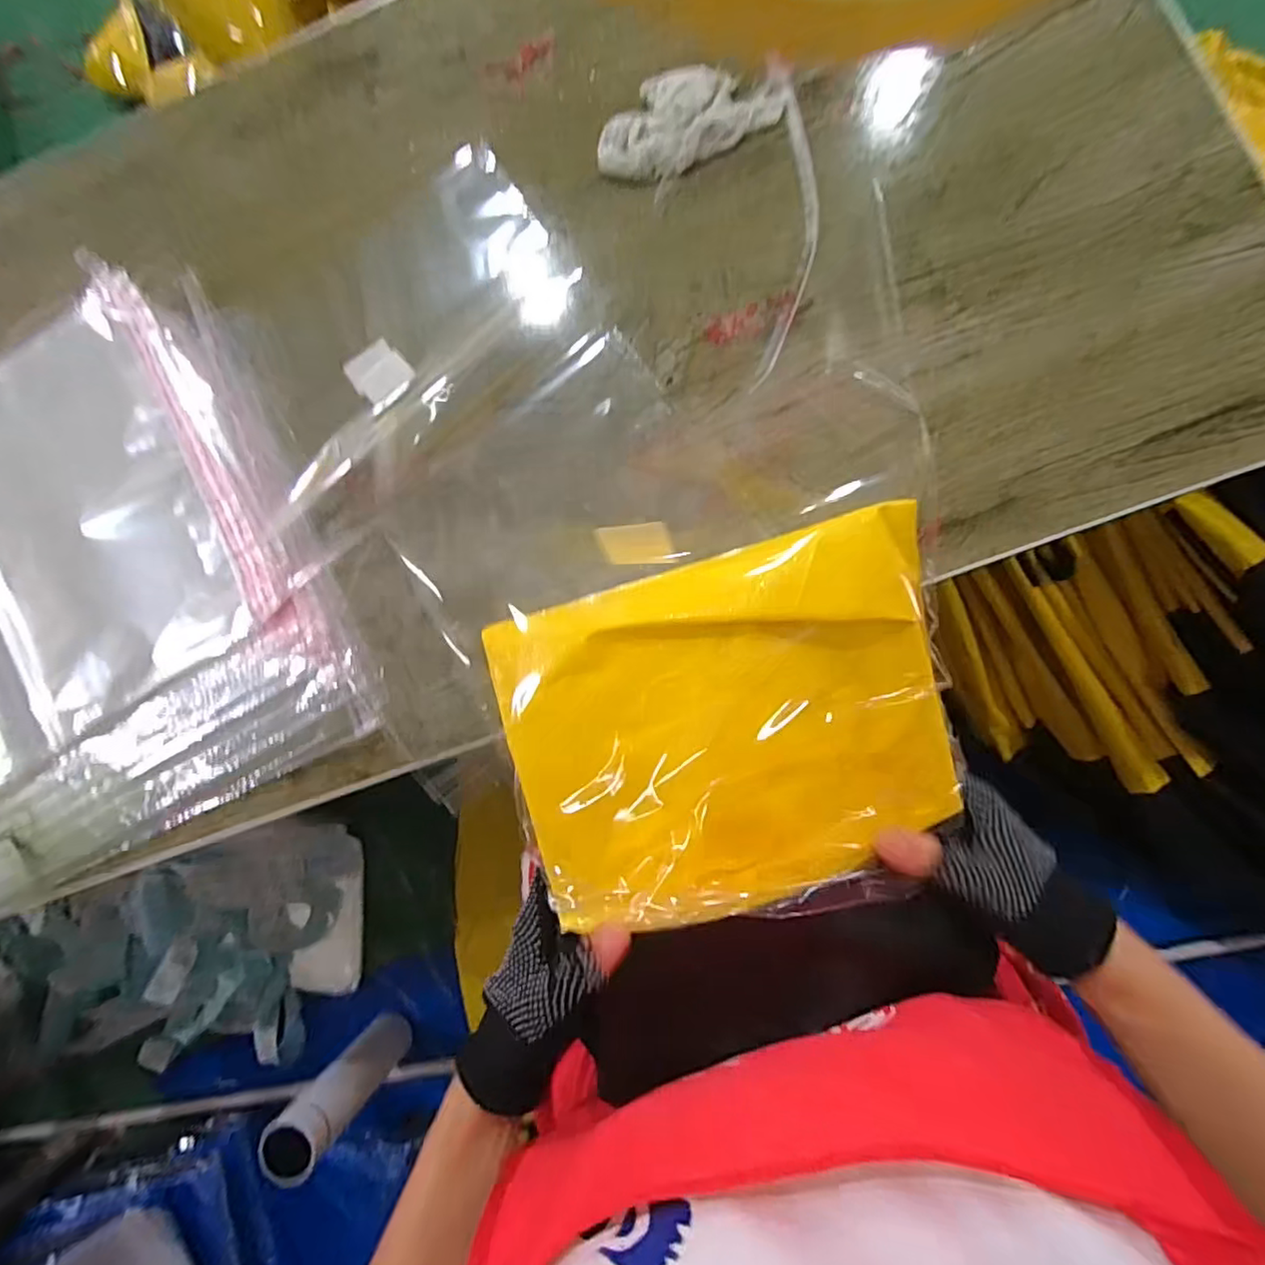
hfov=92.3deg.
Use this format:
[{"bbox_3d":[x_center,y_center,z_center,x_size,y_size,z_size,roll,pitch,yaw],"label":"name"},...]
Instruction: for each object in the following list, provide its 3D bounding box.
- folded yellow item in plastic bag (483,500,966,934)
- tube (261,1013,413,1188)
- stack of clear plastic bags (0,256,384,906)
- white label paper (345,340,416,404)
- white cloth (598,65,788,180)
[{"bbox_3d":[0.045,0.051,0.309,0.220,0.038,0.173,-14,83,5],"label":"folded yellow item in plastic bag"},{"bbox_3d":[-0.348,0.554,0.756,0.066,0.235,0.066,0,86,6],"label":"tube"},{"bbox_3d":[-0.471,-0.016,0.467,0.461,0.018,0.395,-26,82,3],"label":"stack of clear plastic bags"},{"bbox_3d":[-0.191,-0.197,0.457,0.044,0.004,0.046,-35,82,2],"label":"white label paper"},{"bbox_3d":[0.039,-0.377,0.442,0.136,0.020,0.073,-26,82,3],"label":"white cloth"}]

